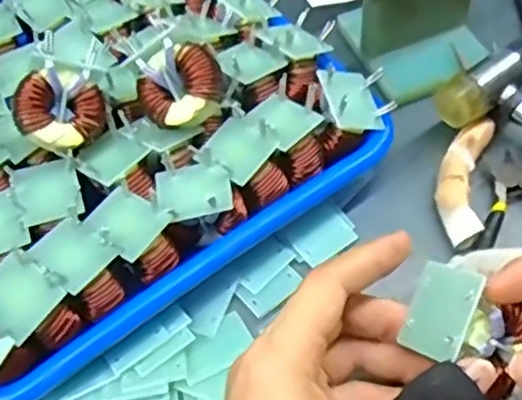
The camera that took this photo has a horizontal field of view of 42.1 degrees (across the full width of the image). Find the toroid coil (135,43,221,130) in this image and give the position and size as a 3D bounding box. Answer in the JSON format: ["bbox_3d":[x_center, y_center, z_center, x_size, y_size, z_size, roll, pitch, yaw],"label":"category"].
[{"bbox_3d":[-0.038,-0.054,0.325,0.040,0.015,0.036,-32,81,16],"label":"toroid coil"}]

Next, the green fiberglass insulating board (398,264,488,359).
[{"bbox_3d":[0.068,0.041,0.257,0.027,0.004,0.032,15,79,58],"label":"green fiberglass insulating board"}]

